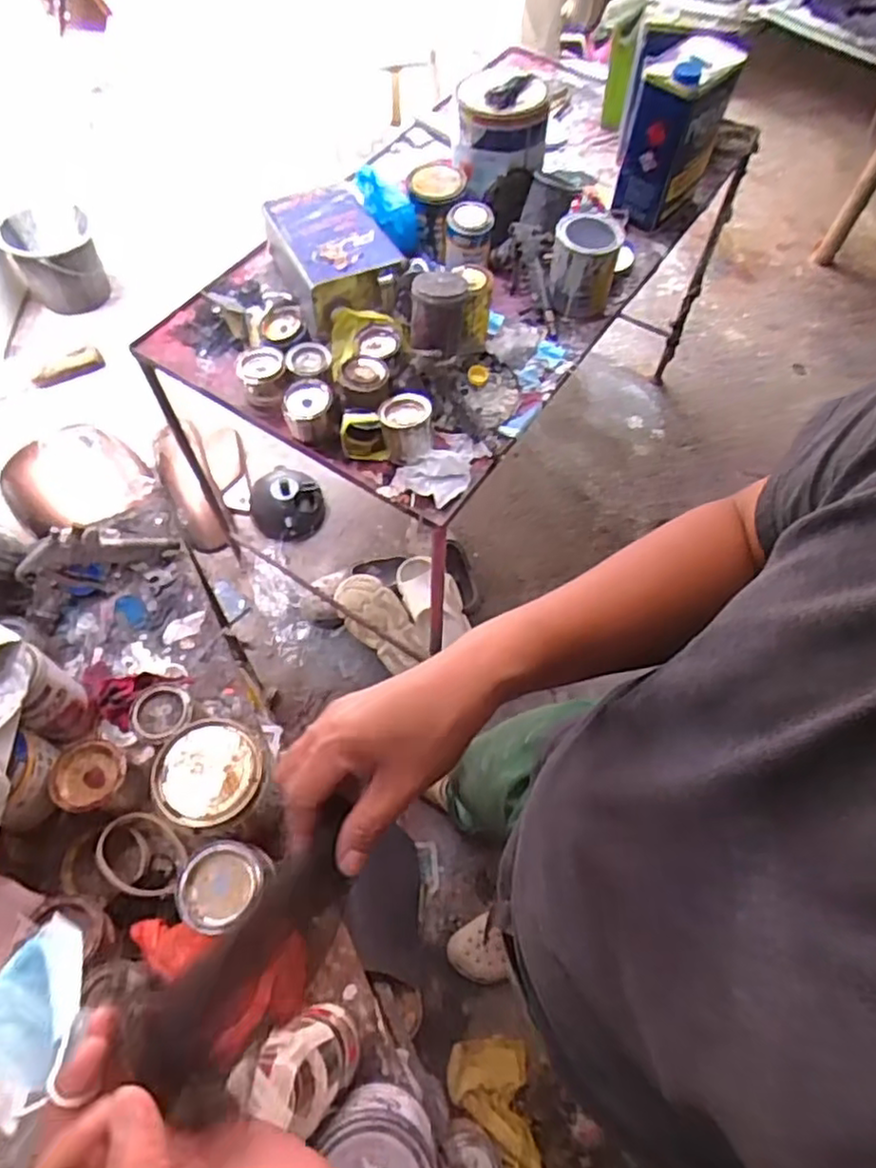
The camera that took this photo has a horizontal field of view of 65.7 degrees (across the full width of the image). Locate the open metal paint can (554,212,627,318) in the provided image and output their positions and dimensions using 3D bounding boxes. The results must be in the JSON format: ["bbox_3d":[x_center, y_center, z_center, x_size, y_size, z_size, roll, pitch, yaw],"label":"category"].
[{"bbox_3d":[0.244,-0.536,1.133,0.107,0.126,0.126,18,64,6],"label":"open metal paint can"}]

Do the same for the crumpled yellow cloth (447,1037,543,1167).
[{"bbox_3d":[0.120,0.925,1.168,0.141,0.030,0.260,-20,50,-12],"label":"crumpled yellow cloth"}]

